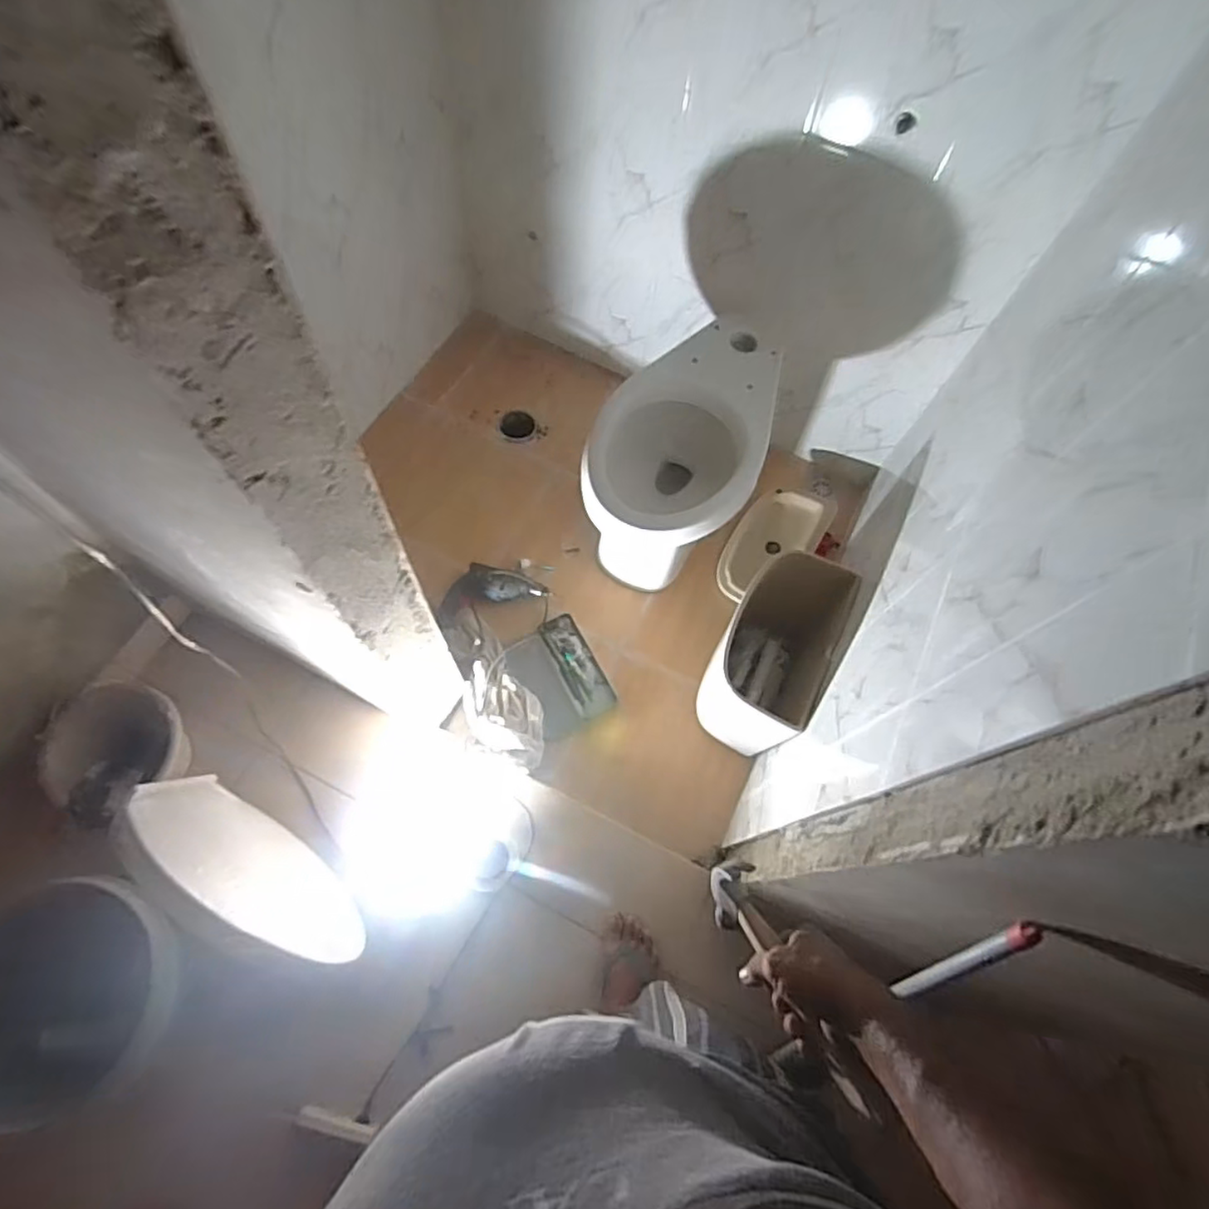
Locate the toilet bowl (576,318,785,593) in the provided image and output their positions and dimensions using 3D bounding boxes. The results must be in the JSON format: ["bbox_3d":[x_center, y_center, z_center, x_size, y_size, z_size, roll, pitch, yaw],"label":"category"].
[{"bbox_3d":[0.185,-0.345,1.610,0.353,0.417,0.589,19,67,6],"label":"toilet bowl"}]

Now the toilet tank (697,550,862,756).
[{"bbox_3d":[0.360,0.113,1.462,0.213,0.312,0.379,22,68,8],"label":"toilet tank"}]

